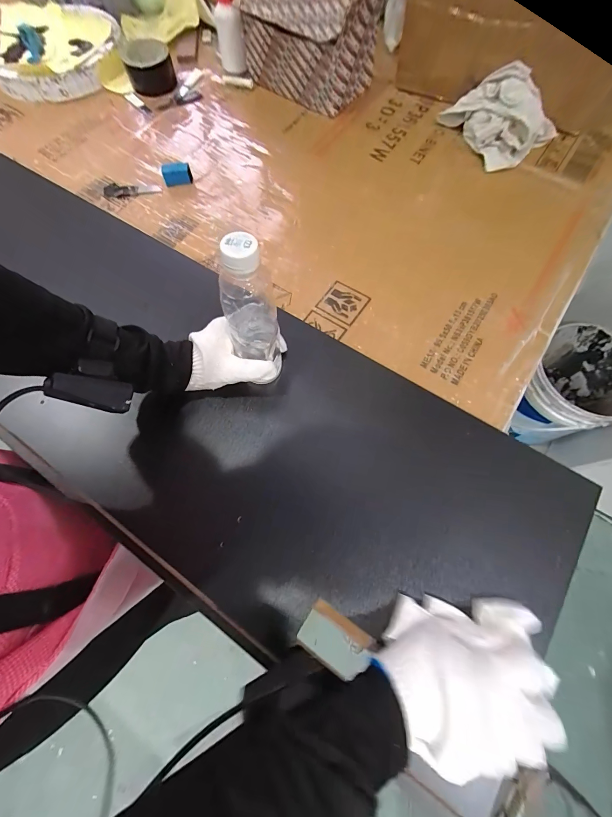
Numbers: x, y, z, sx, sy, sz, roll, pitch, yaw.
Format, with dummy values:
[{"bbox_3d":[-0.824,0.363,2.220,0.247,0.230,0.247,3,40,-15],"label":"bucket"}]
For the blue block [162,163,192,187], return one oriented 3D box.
[{"bbox_3d":[-0.229,-0.414,0.558,0.048,0.032,0.019,-10,70,-3],"label":"blue block"}]

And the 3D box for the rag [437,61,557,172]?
[{"bbox_3d":[0.333,-0.502,0.538,0.128,0.090,0.136,-30,73,-10],"label":"rag"}]

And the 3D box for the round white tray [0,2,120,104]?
[{"bbox_3d":[-0.523,-0.746,0.653,0.252,0.049,0.248,0,70,0],"label":"round white tray"}]

